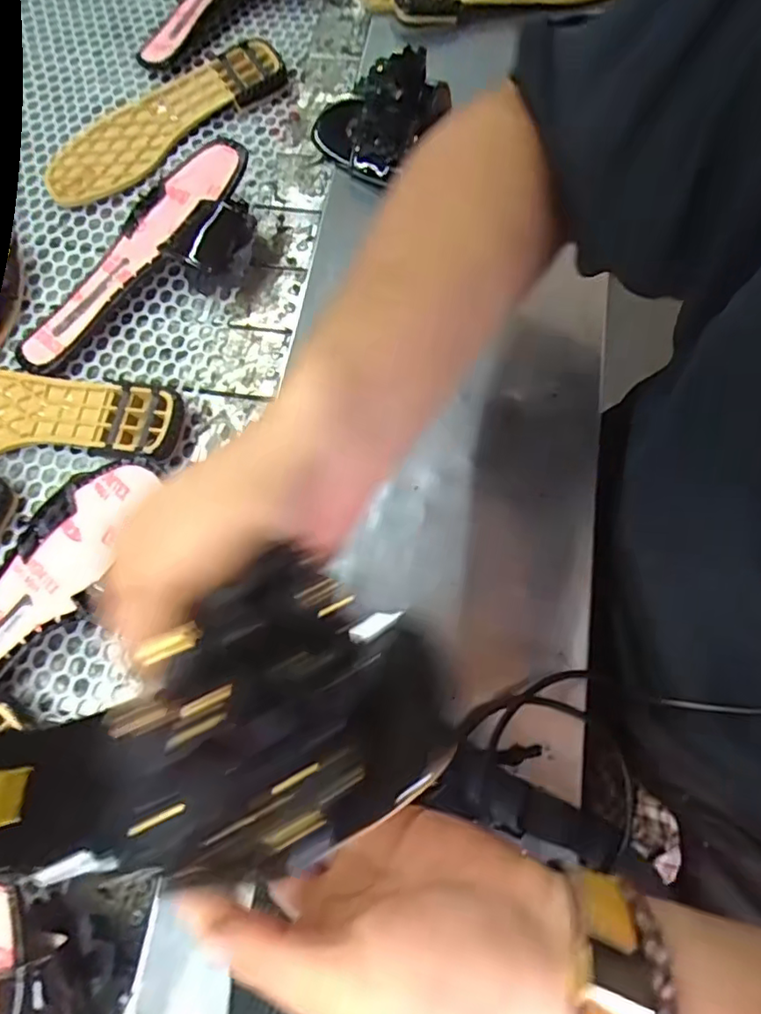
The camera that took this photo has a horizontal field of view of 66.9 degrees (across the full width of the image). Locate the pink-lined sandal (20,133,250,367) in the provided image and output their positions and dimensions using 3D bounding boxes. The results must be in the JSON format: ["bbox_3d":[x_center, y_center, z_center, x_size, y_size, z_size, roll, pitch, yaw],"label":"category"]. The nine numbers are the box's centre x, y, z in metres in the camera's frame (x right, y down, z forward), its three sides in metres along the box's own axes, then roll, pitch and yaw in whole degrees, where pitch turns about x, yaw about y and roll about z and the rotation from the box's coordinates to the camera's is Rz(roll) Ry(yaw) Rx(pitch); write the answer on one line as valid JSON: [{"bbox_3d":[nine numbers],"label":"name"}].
[{"bbox_3d":[-0.207,-0.210,0.504,0.243,0.053,0.105,-35,74,3],"label":"pink-lined sandal"}]

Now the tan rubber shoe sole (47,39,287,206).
[{"bbox_3d":[-0.213,-0.387,0.572,0.260,0.025,0.092,-37,75,-11],"label":"tan rubber shoe sole"}]

